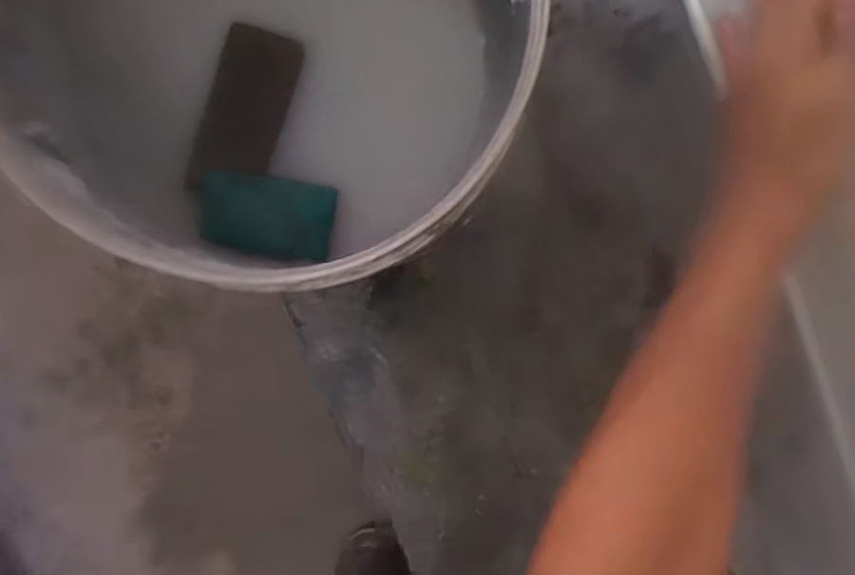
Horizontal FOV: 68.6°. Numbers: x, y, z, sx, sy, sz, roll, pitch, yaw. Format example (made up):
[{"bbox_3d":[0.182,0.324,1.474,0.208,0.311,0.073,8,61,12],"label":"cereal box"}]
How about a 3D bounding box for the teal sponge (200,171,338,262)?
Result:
[{"bbox_3d":[-0.113,-0.051,0.443,0.092,0.007,0.054,9,91,0],"label":"teal sponge"}]

